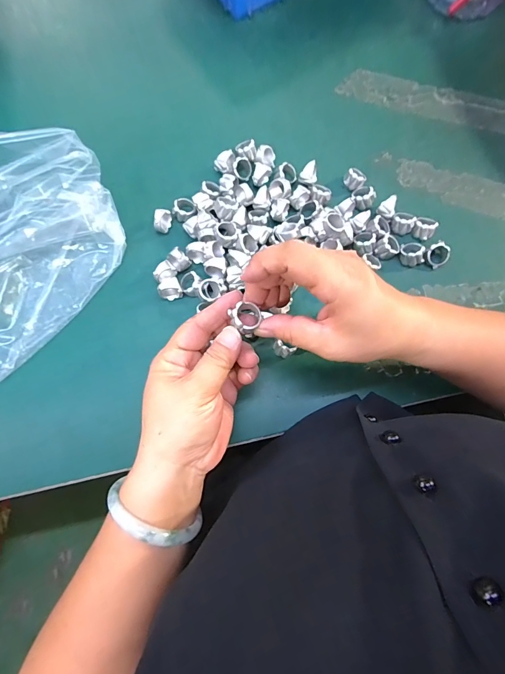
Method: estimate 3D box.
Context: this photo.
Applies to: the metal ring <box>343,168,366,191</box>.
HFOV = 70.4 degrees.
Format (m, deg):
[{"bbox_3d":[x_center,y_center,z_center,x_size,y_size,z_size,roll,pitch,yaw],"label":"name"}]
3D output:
[{"bbox_3d":[0.104,-0.162,0.369,0.021,0.015,0.017,37,80,6],"label":"metal ring"}]

